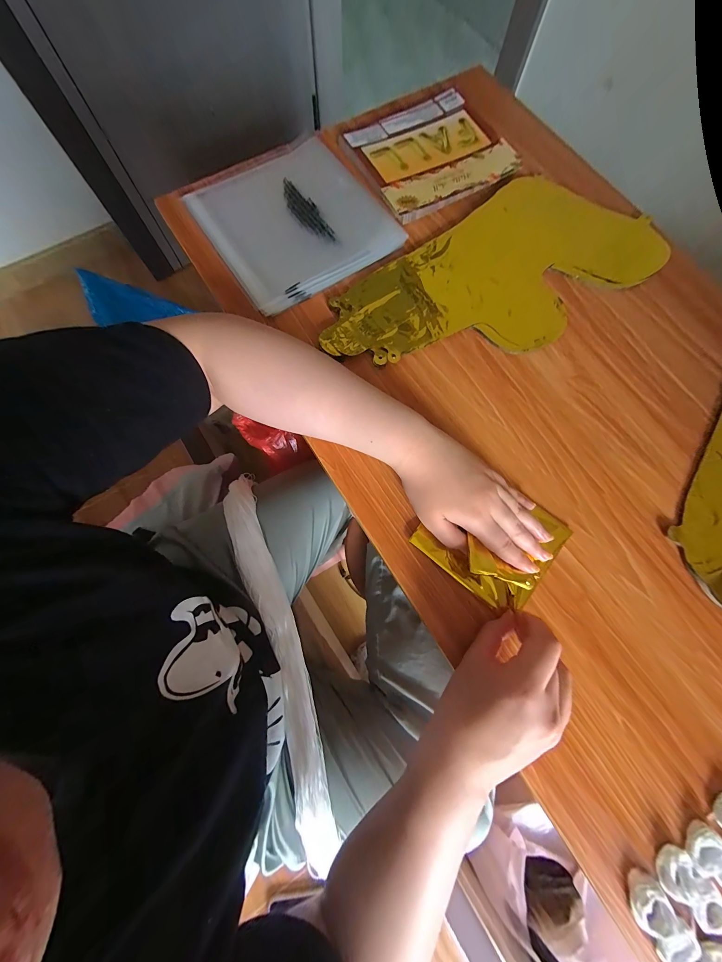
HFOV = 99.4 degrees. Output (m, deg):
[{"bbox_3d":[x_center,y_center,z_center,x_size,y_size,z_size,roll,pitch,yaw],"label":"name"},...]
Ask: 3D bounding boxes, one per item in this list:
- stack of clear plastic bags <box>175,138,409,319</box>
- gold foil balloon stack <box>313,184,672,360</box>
[{"bbox_3d":[-0.088,-0.329,0.391,0.195,0.024,0.205,-34,79,-1],"label":"stack of clear plastic bags"},{"bbox_3d":[0.159,-0.242,0.376,0.423,0.013,0.192,-34,80,-9],"label":"gold foil balloon stack"}]

